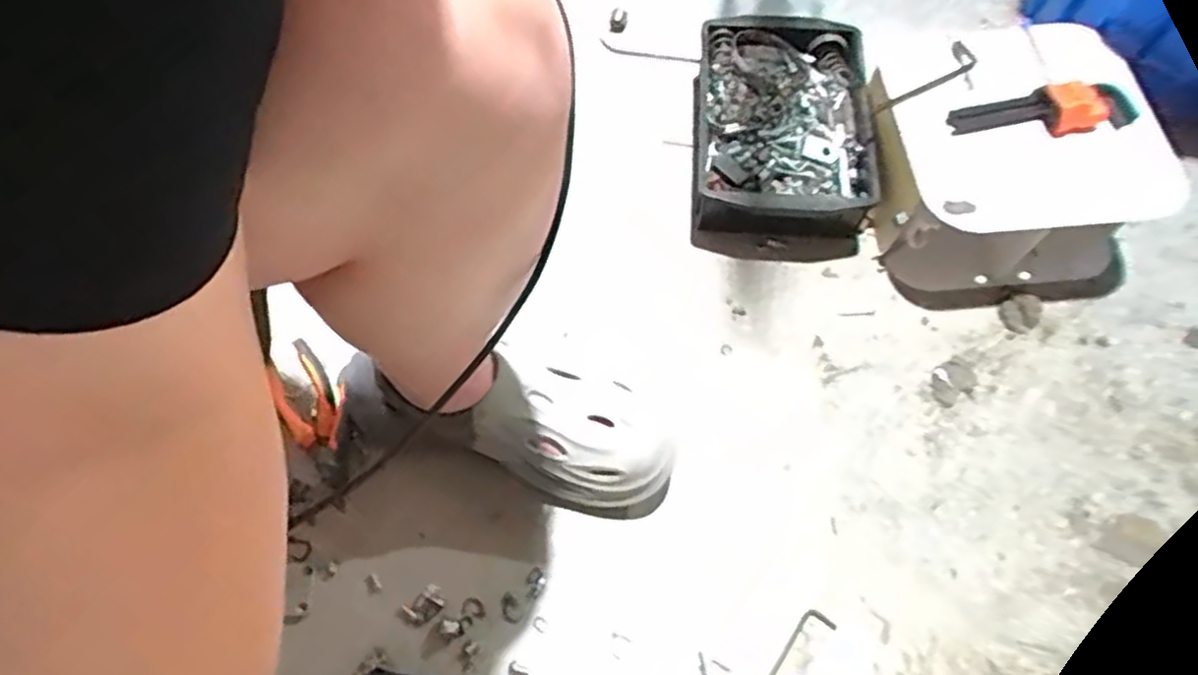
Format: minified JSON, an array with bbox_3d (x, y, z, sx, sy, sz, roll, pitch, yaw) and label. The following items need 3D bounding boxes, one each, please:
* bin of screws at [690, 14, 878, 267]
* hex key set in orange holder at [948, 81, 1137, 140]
[{"bbox_3d":[0.189,-0.219,0.793,0.174,0.102,0.278,-1,63,0],"label":"bin of screws"},{"bbox_3d":[0.419,-0.211,0.692,0.163,0.034,0.054,-7,64,-4],"label":"hex key set in orange holder"}]

